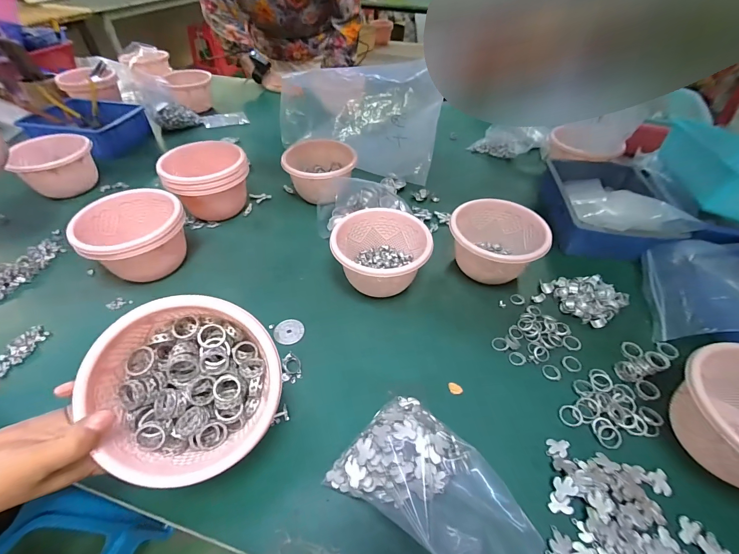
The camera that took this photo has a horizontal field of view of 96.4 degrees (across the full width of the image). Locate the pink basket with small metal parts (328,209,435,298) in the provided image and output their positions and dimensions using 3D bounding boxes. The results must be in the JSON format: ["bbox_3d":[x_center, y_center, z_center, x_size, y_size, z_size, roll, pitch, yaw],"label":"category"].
[{"bbox_3d":[0.020,-0.033,0.526,0.144,0.084,0.135,0,48,0],"label":"pink basket with small metal parts"}]

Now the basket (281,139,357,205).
[{"bbox_3d":[-0.090,-0.210,0.685,0.146,0.090,0.142,32,55,26],"label":"basket"}]

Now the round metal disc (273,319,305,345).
[{"bbox_3d":[-0.117,0.080,0.481,0.042,0.004,0.039,0,54,0],"label":"round metal disc"}]

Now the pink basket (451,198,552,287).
[{"bbox_3d":[0.206,-0.054,0.553,0.151,0.084,0.138,5,48,4],"label":"pink basket"}]

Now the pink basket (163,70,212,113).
[{"bbox_3d":[-0.542,-0.568,1.013,0.120,0.083,0.157,-23,51,-19],"label":"pink basket"}]

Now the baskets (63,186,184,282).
[{"bbox_3d":[-0.372,-0.061,0.540,0.143,0.097,0.144,35,56,28],"label":"baskets"}]

